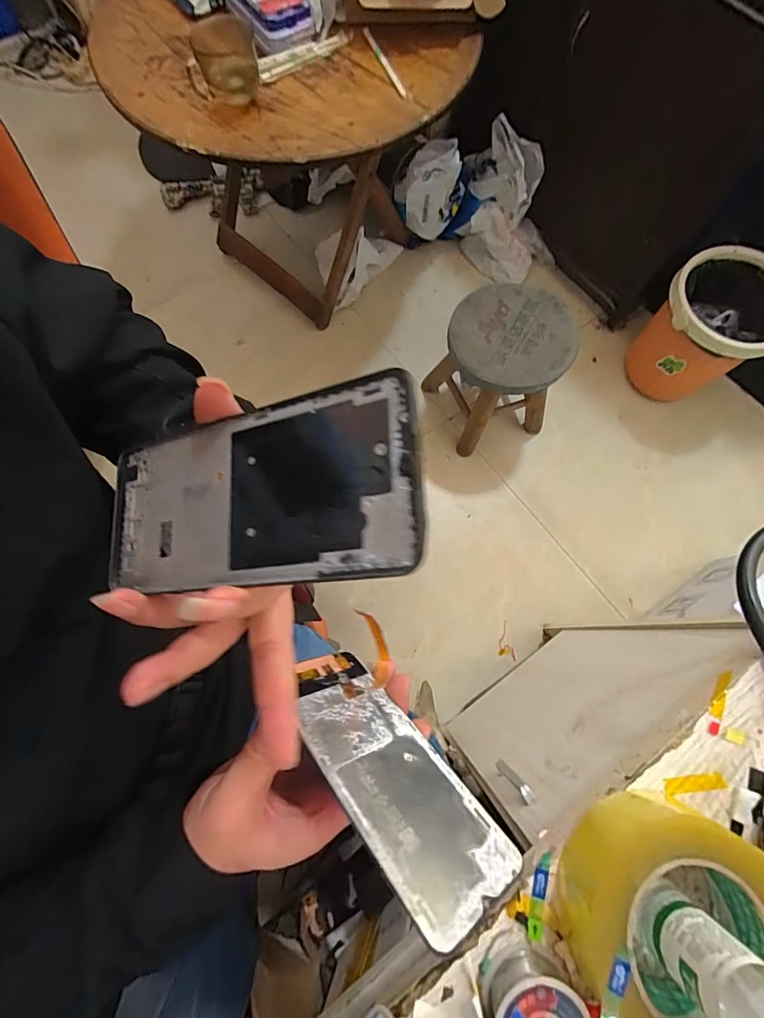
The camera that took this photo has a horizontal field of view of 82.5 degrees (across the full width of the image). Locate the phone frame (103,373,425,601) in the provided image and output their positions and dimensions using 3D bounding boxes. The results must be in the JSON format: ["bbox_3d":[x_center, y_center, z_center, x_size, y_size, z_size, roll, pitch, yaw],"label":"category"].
[{"bbox_3d":[-0.059,-0.004,0.182,0.162,0.004,0.071,-7,78,26],"label":"phone frame"}]

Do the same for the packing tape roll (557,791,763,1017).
[{"bbox_3d":[0.168,0.232,0.253,0.111,0.052,0.105,1,73,-2],"label":"packing tape roll"}]

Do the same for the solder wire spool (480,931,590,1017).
[{"bbox_3d":[0.087,0.283,0.246,0.054,0.033,0.044,34,74,8],"label":"solder wire spool"}]

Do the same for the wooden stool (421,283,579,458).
[{"bbox_3d":[0.271,-0.330,1.058,0.250,0.317,0.257,-22,75,-9],"label":"wooden stool"}]

